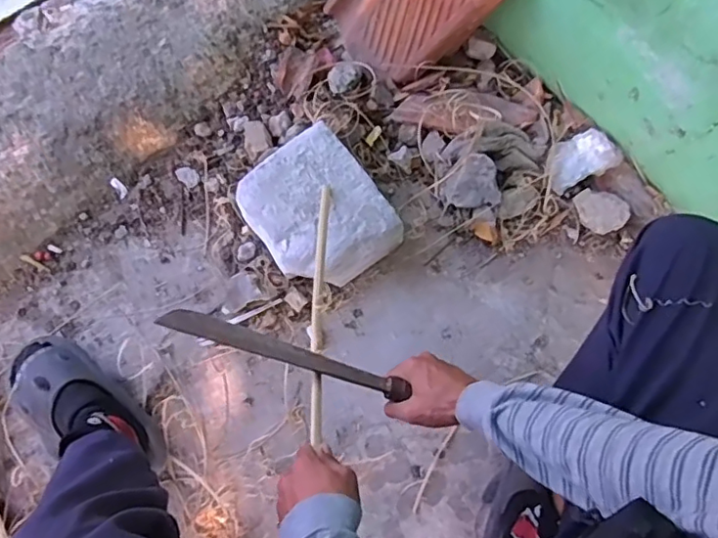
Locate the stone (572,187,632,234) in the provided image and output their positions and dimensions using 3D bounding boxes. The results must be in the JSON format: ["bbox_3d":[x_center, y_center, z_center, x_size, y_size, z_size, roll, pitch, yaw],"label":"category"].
[{"bbox_3d":[0.401,-0.098,0.942,0.075,0.021,0.078,3,101,13],"label":"stone"}]

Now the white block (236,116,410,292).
[{"bbox_3d":[-0.067,-0.087,0.939,0.190,0.097,0.230,-36,79,-9],"label":"white block"}]

